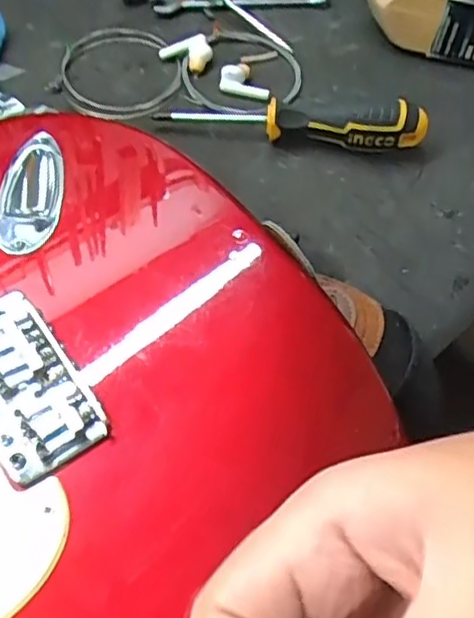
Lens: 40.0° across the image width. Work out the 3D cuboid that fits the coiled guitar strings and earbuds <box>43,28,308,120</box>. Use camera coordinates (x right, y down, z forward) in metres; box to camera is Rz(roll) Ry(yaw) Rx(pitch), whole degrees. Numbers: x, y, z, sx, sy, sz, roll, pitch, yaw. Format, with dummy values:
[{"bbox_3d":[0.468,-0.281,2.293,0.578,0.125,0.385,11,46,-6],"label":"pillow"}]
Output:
[{"bbox_3d":[-0.039,-0.165,0.448,0.163,0.019,0.097,-1,57,-4],"label":"coiled guitar strings and earbuds"}]

